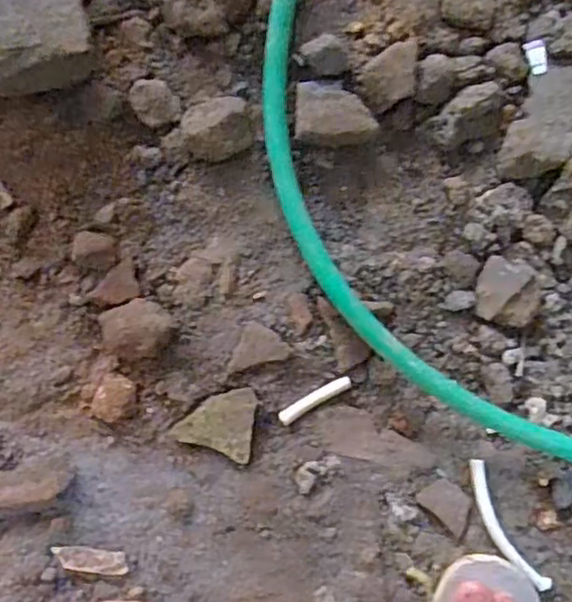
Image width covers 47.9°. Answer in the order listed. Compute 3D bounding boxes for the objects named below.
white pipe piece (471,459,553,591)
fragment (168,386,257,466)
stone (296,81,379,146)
[{"bbox_3d":[0.187,0.195,0.547,0.026,0.009,0.127,-31,91,-18],"label":"white pipe piece"},{"bbox_3d":[-0.059,0.102,0.547,0.063,0.009,0.061,9,95,-6],"label":"fragment"},{"bbox_3d":[0.041,-0.153,0.535,0.066,0.033,0.051,2,93,-3],"label":"stone"}]

